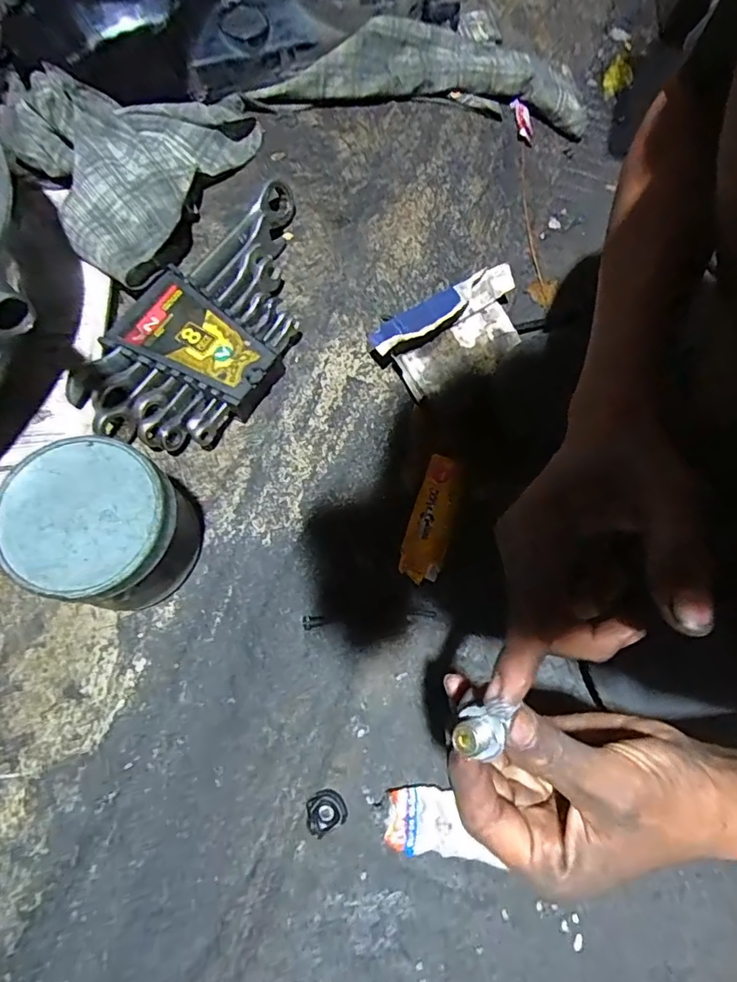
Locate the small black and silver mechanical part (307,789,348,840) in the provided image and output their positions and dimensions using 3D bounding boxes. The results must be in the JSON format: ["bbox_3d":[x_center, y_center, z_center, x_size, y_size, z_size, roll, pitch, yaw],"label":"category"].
[{"bbox_3d":[-0.033,0.245,0.392,0.030,0.004,0.026,-25,73,-10],"label":"small black and silver mechanical part"}]

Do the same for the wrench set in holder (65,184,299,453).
[{"bbox_3d":[-0.127,-0.156,0.459,0.133,0.041,0.287,28,73,6],"label":"wrench set in holder"}]

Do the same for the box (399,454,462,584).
[{"bbox_3d":[0.058,0.024,0.462,0.036,0.019,0.114,18,71,5],"label":"box"}]

